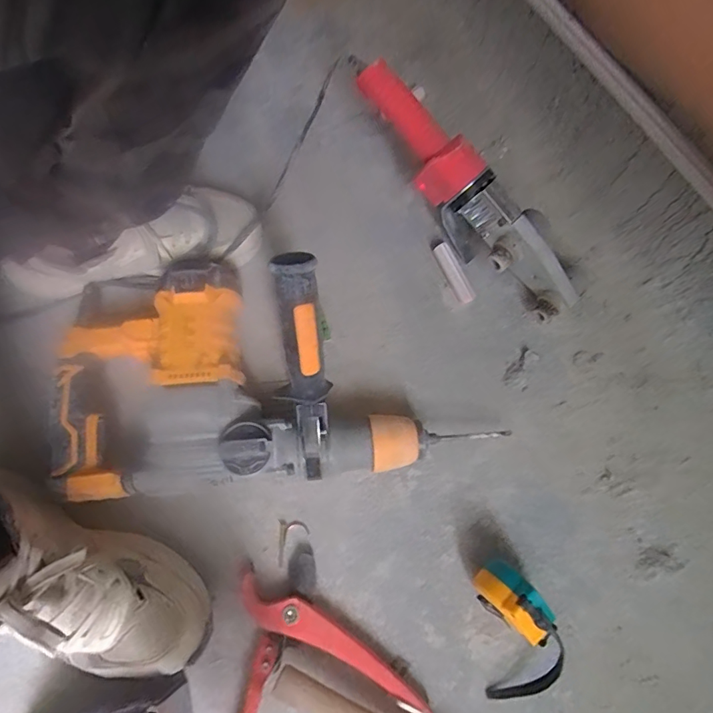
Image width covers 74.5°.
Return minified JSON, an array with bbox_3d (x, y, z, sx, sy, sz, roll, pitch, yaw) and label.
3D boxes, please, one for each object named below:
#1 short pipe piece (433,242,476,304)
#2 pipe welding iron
[{"bbox_3d":[0.117,-0.100,0.564,0.019,0.013,0.080,-23,72,-8],"label":"short pipe piece"},{"bbox_3d":[0.112,-0.184,0.540,0.058,0.118,0.352,-43,96,-14],"label":"pipe welding iron"}]

